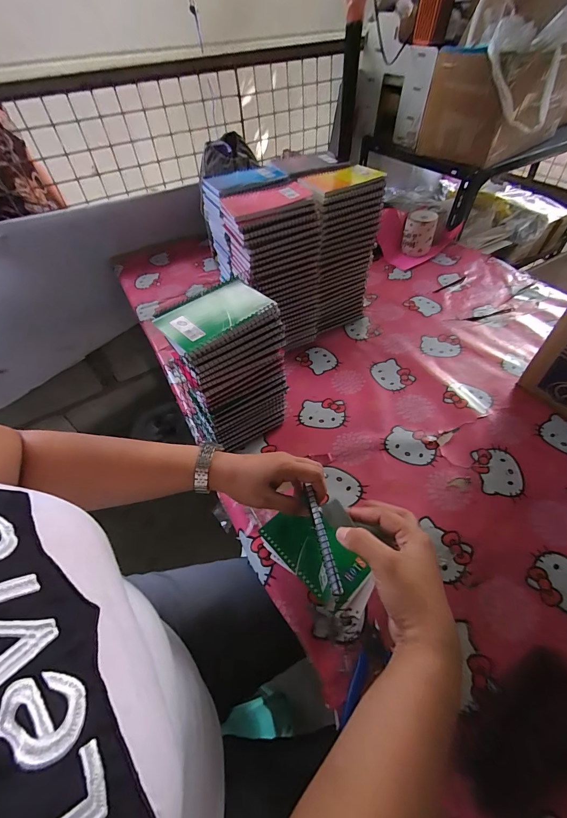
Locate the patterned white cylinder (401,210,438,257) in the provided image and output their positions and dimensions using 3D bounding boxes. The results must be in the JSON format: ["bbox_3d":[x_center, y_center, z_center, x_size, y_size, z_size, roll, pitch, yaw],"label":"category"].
[{"bbox_3d":[0.378,-0.492,0.938,0.082,0.099,0.071,16,53,16],"label":"patterned white cylinder"}]

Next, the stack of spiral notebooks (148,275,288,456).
[{"bbox_3d":[-0.078,-0.041,0.497,0.096,0.233,0.129,33,60,27],"label":"stack of spiral notebooks"}]

